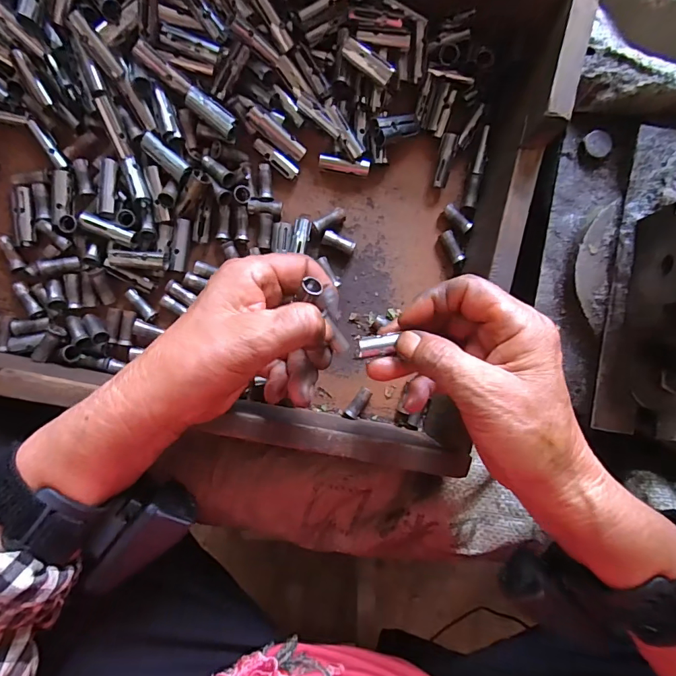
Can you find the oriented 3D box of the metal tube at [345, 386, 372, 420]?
[{"bbox_3d":[0.016,0.050,0.326,0.012,0.009,0.025,35,90,-2],"label":"metal tube"}]

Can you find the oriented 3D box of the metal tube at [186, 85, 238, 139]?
[{"bbox_3d":[-0.083,-0.150,0.288,0.041,0.017,0.014,36,90,-2],"label":"metal tube"}]

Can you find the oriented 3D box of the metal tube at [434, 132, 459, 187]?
[{"bbox_3d":[0.080,-0.131,0.318,0.011,0.011,0.037,10,105,-2],"label":"metal tube"}]

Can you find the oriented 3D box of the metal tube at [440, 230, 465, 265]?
[{"bbox_3d":[0.086,-0.069,0.325,0.009,0.008,0.026,-26,91,-1],"label":"metal tube"}]

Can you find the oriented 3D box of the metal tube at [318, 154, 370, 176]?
[{"bbox_3d":[0.005,-0.126,0.315,0.036,0.014,0.009,7,90,-2],"label":"metal tube"}]

